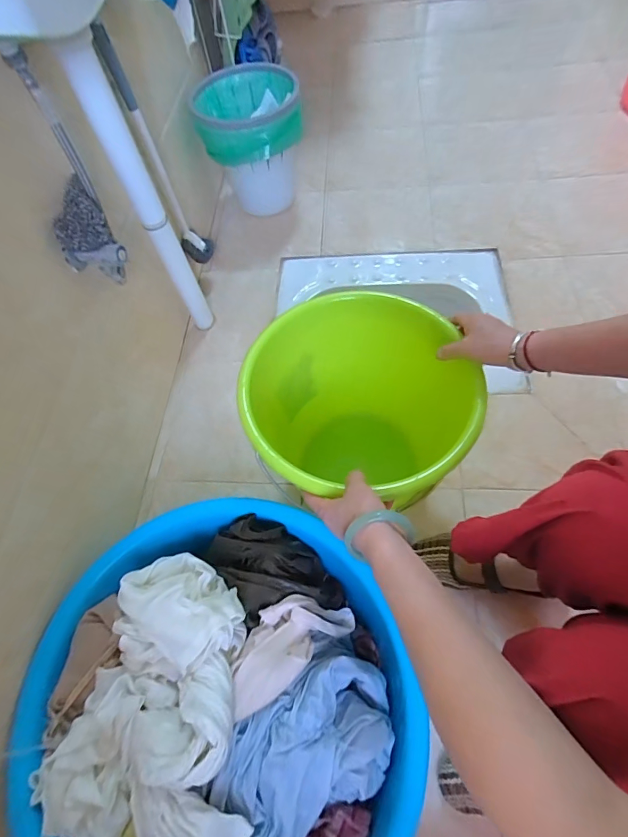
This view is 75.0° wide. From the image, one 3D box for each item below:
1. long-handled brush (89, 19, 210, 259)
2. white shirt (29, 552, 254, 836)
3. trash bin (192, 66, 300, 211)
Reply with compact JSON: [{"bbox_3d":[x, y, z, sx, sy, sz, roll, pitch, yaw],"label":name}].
[{"bbox_3d":[-0.295,-0.505,0.829,0.071,0.427,0.052,-33,63,-12],"label":"long-handled brush"},{"bbox_3d":[-0.193,0.318,0.470,0.224,0.069,0.305,-3,61,5],"label":"white shirt"},{"bbox_3d":[-0.149,-0.676,1.041,0.244,0.263,0.233,-12,60,0],"label":"trash bin"}]

